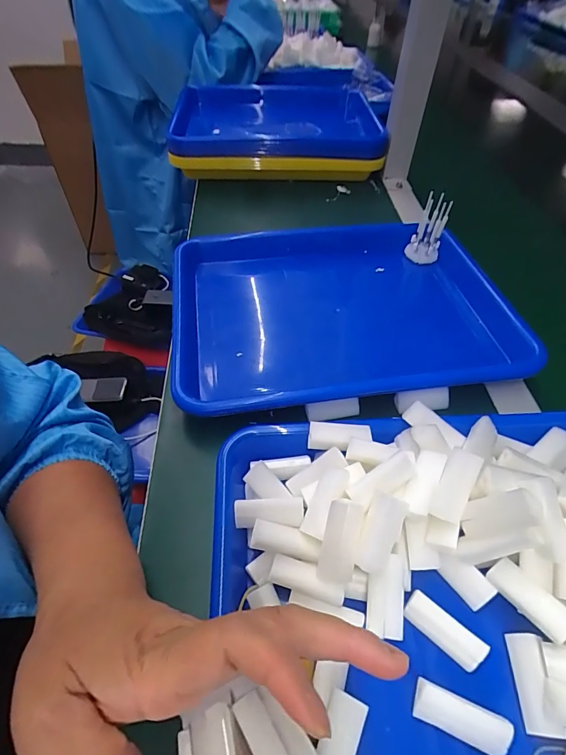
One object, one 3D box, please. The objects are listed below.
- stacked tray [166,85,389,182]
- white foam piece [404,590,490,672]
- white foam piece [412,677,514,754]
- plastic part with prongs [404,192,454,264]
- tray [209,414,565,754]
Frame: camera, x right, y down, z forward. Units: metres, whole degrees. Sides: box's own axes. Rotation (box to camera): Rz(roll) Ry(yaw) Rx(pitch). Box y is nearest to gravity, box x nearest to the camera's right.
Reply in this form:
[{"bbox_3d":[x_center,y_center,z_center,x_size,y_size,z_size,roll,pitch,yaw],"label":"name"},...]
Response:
[{"bbox_3d":[-0.013,-0.431,0.672,0.329,0.078,0.298,-2,51,-2],"label":"stacked tray"},{"bbox_3d":[0.096,0.150,0.233,0.046,0.015,0.014,34,58,25],"label":"white foam piece"},{"bbox_3d":[0.095,0.182,0.209,0.048,0.013,0.017,18,53,14],"label":"white foam piece"},{"bbox_3d":[0.173,-0.177,0.462,0.036,0.078,0.029,18,53,14],"label":"plastic part with prongs"},{"bbox_3d":[0.120,0.127,0.227,0.327,0.058,0.248,-1,50,-1],"label":"tray"}]

